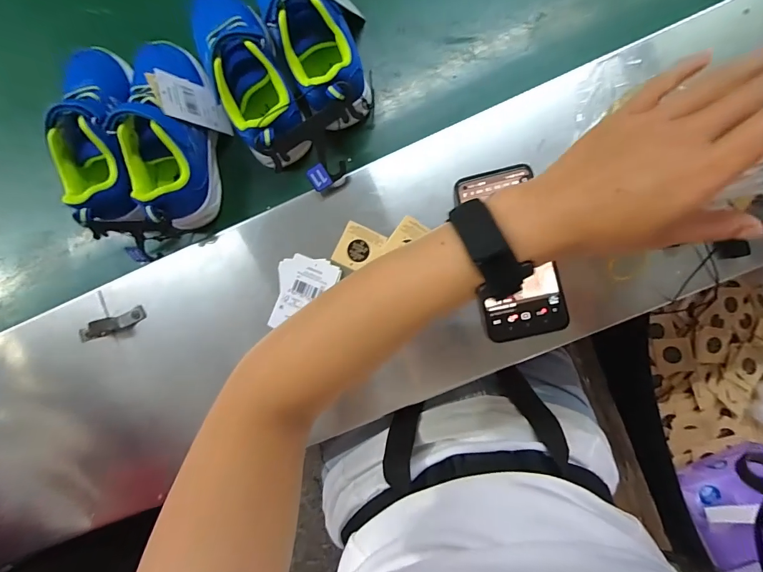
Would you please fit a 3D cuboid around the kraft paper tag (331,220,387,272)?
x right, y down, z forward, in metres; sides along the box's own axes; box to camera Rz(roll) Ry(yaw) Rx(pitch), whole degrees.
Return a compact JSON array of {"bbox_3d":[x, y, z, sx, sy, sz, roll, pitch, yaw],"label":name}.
[{"bbox_3d":[-0.023,-0.038,0.378,0.043,0.004,0.044,28,97,9],"label":"kraft paper tag"}]

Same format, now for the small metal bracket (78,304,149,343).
[{"bbox_3d":[-0.289,0.042,0.395,0.071,0.019,0.018,-20,86,3],"label":"small metal bracket"}]

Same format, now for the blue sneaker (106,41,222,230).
[{"bbox_3d":[-0.218,-0.158,0.385,0.068,0.072,0.191,-1,88,4],"label":"blue sneaker"}]

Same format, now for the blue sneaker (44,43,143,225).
[{"bbox_3d":[-0.291,-0.160,0.401,0.064,0.089,0.186,0,88,4],"label":"blue sneaker"}]

